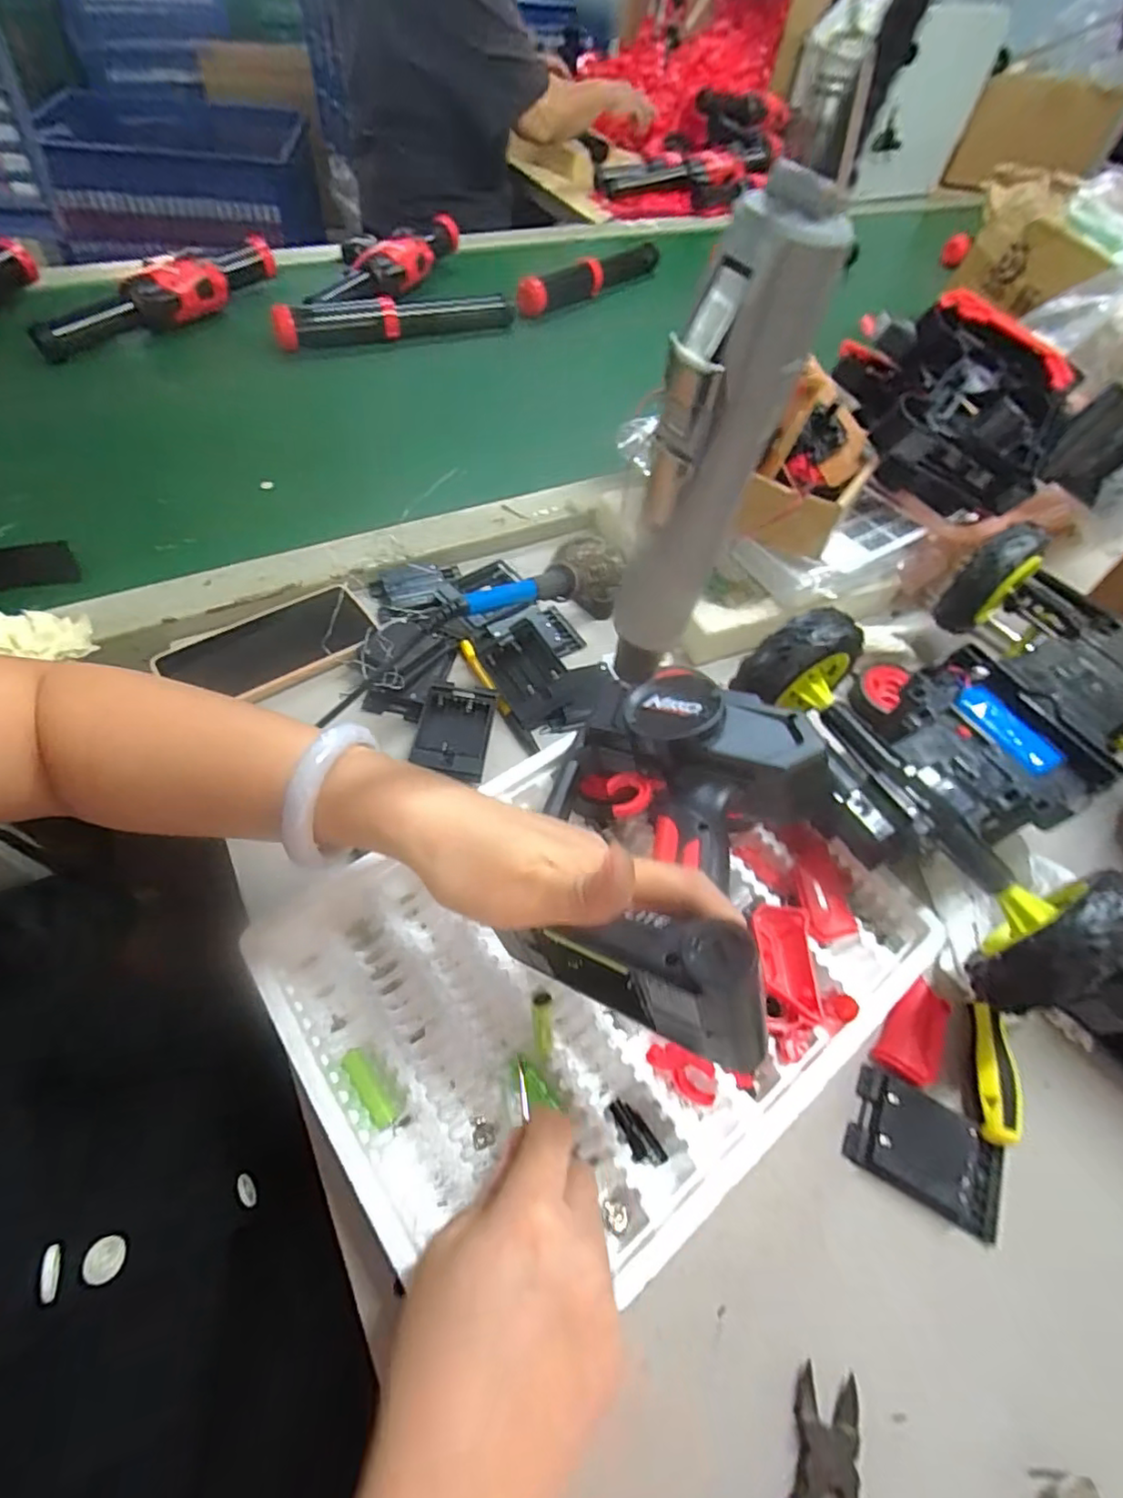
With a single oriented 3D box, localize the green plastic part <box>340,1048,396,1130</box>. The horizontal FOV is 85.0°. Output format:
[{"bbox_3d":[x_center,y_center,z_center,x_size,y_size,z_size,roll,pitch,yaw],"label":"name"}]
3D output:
[{"bbox_3d":[-0.104,0.183,0.329,0.011,0.004,0.043,-31,65,-22],"label":"green plastic part"}]

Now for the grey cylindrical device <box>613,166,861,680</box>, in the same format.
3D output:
[{"bbox_3d":[0.049,-0.091,0.224,0.034,0.172,0.026,-37,67,-25],"label":"grey cylindrical device"}]

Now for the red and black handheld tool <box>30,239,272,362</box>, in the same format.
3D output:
[{"bbox_3d":[-0.474,-0.538,0.733,0.064,0.062,0.302,39,62,19],"label":"red and black handheld tool"}]

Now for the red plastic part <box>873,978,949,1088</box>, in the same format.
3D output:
[{"bbox_3d":[0.217,0.173,0.376,0.033,0.009,0.063,33,60,16],"label":"red plastic part"}]

